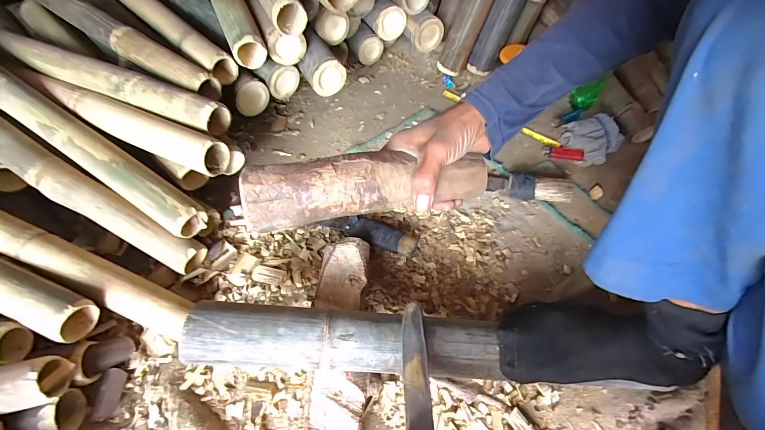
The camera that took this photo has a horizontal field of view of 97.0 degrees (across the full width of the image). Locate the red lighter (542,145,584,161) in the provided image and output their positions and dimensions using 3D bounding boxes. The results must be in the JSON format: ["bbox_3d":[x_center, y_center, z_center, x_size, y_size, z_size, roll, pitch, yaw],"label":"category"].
[{"bbox_3d":[0.383,-0.131,0.719,0.078,0.018,0.028,14,58,8],"label":"red lighter"}]

